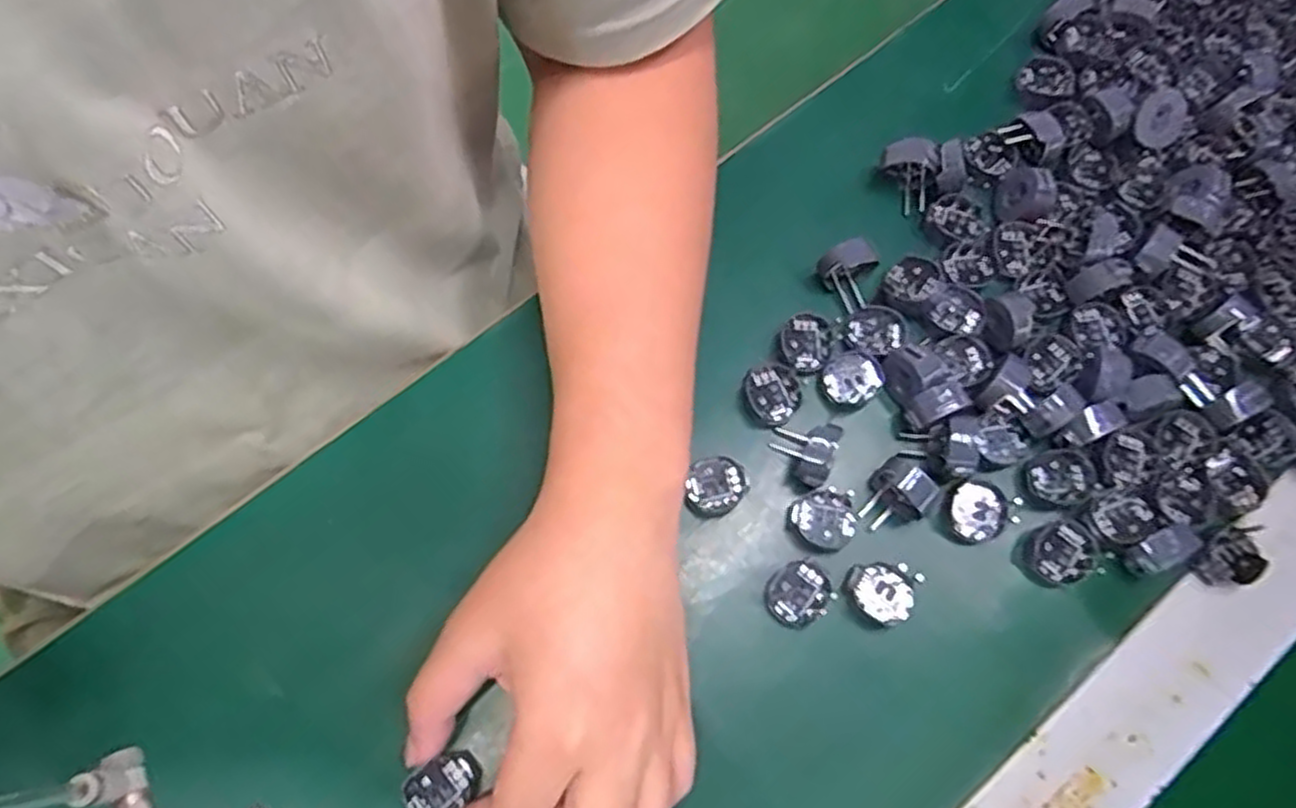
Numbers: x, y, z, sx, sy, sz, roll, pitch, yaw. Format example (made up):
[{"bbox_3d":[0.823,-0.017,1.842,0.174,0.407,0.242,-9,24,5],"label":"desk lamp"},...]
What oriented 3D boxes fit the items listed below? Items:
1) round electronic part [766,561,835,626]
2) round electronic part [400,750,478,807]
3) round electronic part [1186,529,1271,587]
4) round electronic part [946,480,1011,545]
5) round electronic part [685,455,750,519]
[{"bbox_3d":[0.067,0.083,0.344,0.027,0.011,0.025,1,72,-2],"label":"round electronic part"},{"bbox_3d":[-0.084,0.157,0.320,0.030,0.011,0.023,-37,77,-11],"label":"round electronic part"},{"bbox_3d":[0.258,0.070,0.351,0.029,0.011,0.023,-25,75,-9],"label":"round electronic part"},{"bbox_3d":[0.149,0.048,0.354,0.025,0.008,0.027,1,72,-2],"label":"round electronic part"},{"bbox_3d":[0.032,0.038,0.357,0.027,0.012,0.026,1,72,-2],"label":"round electronic part"}]

